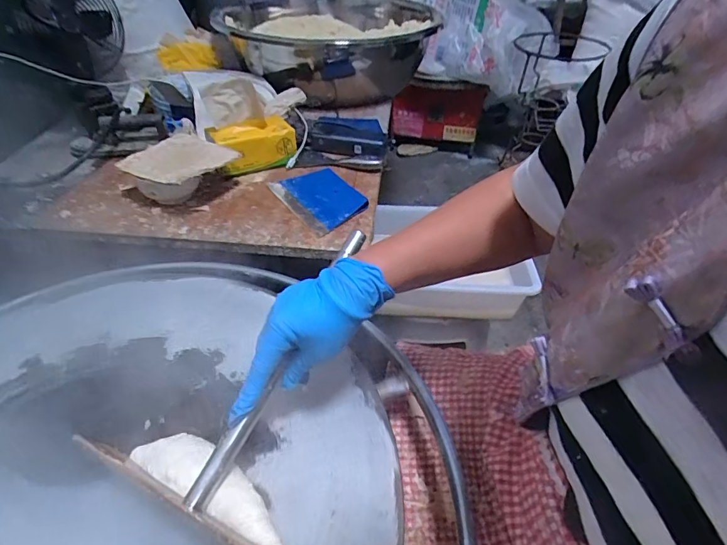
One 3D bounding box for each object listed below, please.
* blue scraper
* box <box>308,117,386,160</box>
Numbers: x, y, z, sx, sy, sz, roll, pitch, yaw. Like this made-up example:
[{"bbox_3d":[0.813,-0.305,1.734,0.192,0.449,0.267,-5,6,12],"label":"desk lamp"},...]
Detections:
[{"bbox_3d":[-0.079,-0.139,0.821,0.120,0.016,0.195,-23,47,-26],"label":"blue scraper"},{"bbox_3d":[-0.033,-0.305,0.983,0.160,0.028,0.188,4,41,2],"label":"box"}]

